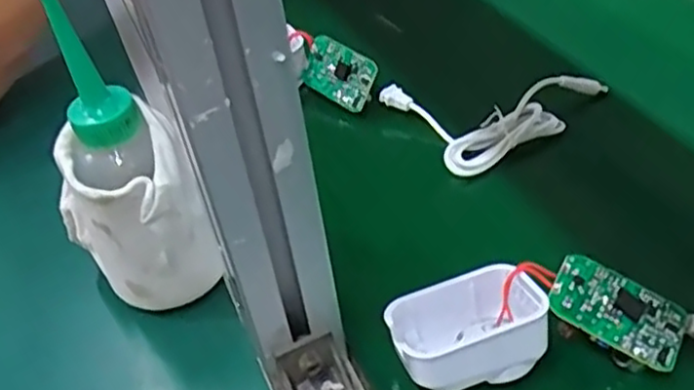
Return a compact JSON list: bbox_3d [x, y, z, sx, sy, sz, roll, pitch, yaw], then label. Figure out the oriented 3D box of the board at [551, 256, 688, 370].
[{"bbox_3d":[0.126,0.056,0.327,0.061,0.012,0.039,27,56,12],"label":"board"}]

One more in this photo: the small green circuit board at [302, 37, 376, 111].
[{"bbox_3d":[-0.006,-0.089,0.501,0.058,0.041,0.007,30,22,33],"label":"small green circuit board"}]

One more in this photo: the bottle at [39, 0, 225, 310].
[{"bbox_3d":[-0.110,-0.005,0.338,0.057,0.161,0.060,-30,46,-23],"label":"bottle"}]

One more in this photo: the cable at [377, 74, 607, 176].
[{"bbox_3d":[0.106,-0.059,0.480,0.135,0.034,0.090,-22,43,-15],"label":"cable"}]

